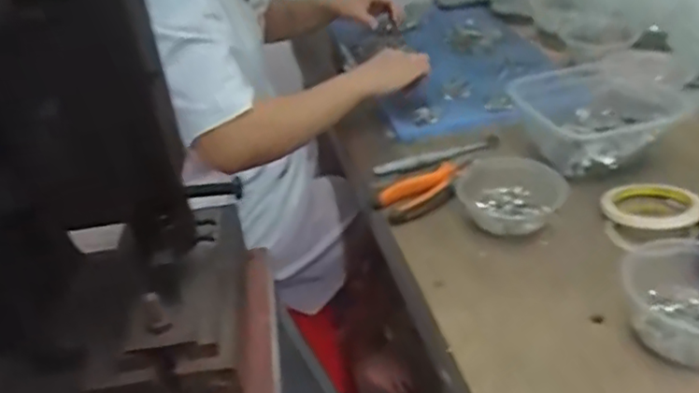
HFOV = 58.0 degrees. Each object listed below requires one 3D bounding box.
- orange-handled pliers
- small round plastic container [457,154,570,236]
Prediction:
[{"bbox_3d":[0.094,-0.012,0.747,0.151,0.025,0.064,-24,38,-25],"label":"orange-handled pliers"},{"bbox_3d":[0.183,-0.005,0.712,0.110,0.040,0.117,-4,34,3],"label":"small round plastic container"}]

